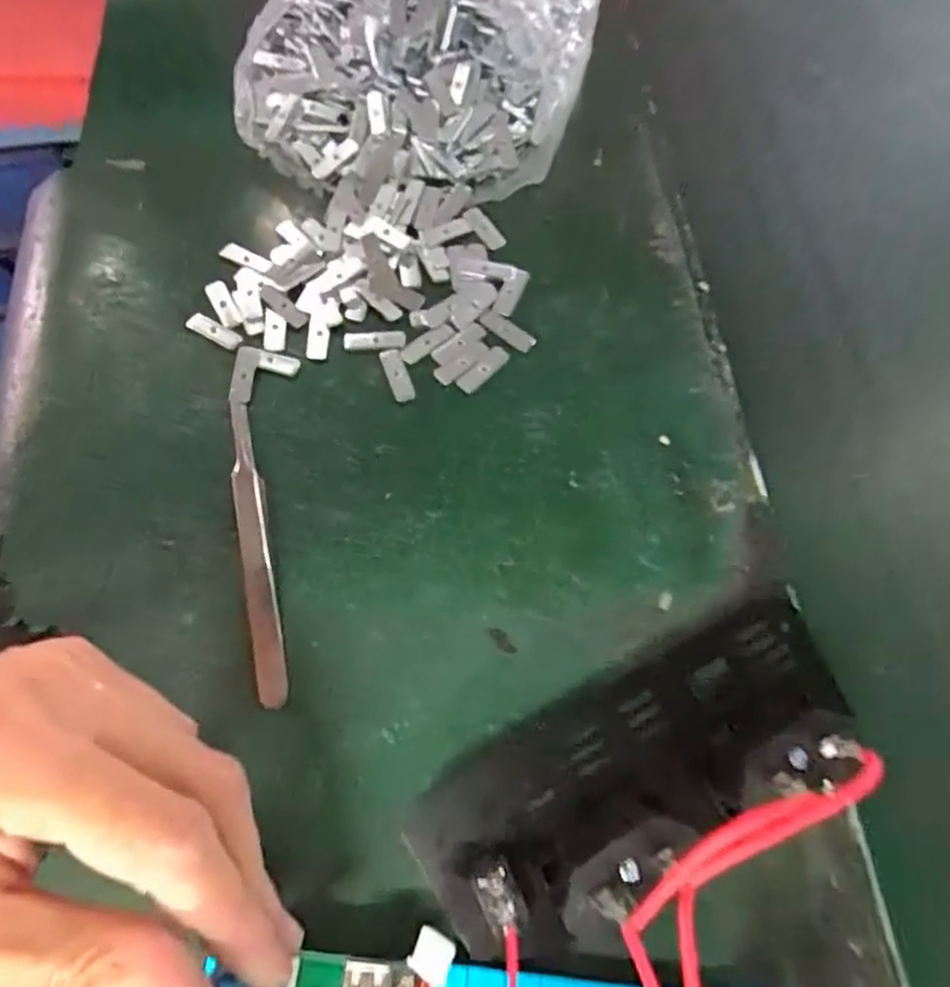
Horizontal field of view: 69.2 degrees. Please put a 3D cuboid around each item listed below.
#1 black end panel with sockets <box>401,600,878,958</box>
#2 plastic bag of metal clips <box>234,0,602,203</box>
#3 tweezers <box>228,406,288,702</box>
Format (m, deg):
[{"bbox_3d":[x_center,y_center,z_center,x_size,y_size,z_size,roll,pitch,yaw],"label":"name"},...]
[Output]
[{"bbox_3d":[0.049,0.082,0.204,0.137,0.036,0.055,-25,68,-9],"label":"black end panel with sockets"},{"bbox_3d":[-0.023,-0.226,0.325,0.169,0.061,0.171,2,67,2],"label":"plastic bag of metal clips"},{"bbox_3d":[-0.080,0.016,0.248,0.011,0.015,0.116,-11,67,-3],"label":"tweezers"}]

